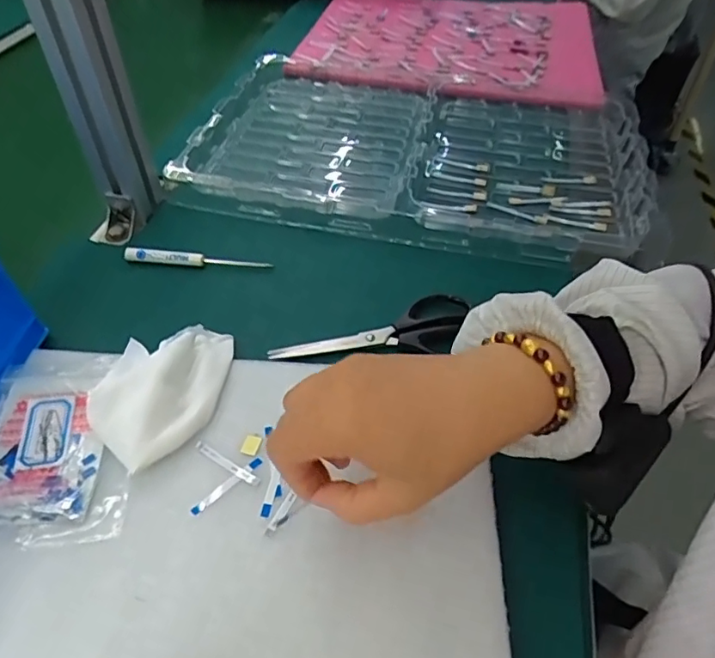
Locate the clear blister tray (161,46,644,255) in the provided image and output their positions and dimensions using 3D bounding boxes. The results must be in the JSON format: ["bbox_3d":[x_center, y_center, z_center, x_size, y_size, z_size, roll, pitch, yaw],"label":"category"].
[{"bbox_3d":[0.058,-0.204,0.600,0.469,0.035,0.292,9,48,9],"label":"clear blister tray"}]

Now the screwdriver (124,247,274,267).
[{"bbox_3d":[-0.142,-0.060,0.486,0.129,0.015,0.011,4,47,3],"label":"screwdriver"}]

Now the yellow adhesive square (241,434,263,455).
[{"bbox_3d":[-0.069,0.075,0.355,0.011,0.004,0.014,10,48,9],"label":"yellow adhesive square"}]

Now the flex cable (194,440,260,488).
[{"bbox_3d":[-0.083,0.085,0.347,0.050,0.004,0.006,25,52,21],"label":"flex cable"}]

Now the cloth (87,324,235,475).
[{"bbox_3d":[-0.133,0.034,0.374,0.073,0.031,0.121,4,47,4],"label":"cloth"}]

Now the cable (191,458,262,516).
[{"bbox_3d":[-0.080,0.097,0.338,0.049,0.004,0.006,-35,56,-28],"label":"cable"}]

